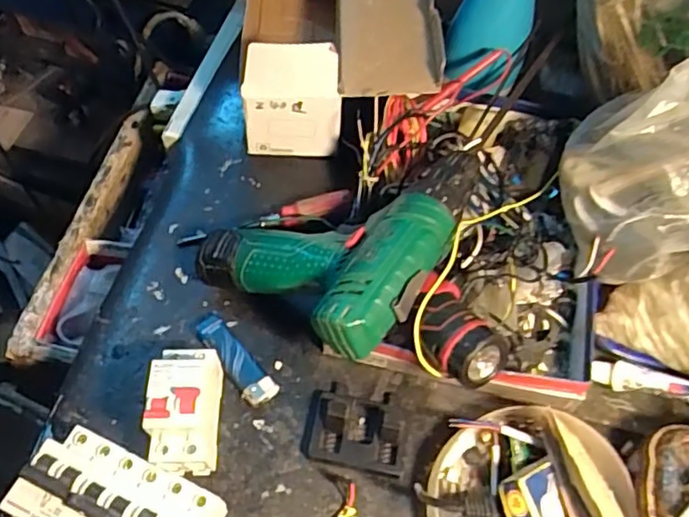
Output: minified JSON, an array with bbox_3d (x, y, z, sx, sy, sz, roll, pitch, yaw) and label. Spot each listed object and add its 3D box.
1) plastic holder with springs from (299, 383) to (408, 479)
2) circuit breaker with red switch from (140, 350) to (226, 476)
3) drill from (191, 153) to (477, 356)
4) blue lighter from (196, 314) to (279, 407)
[{"bbox_3d":[0.008,0.120,0.434,0.071,0.024,0.055,10,59,4],"label":"plastic holder with springs"},{"bbox_3d":[-0.105,0.105,0.415,0.044,0.070,0.077,3,59,1],"label":"circuit breaker with red switch"},{"bbox_3d":[0.007,-0.018,0.466,0.179,0.058,0.179,22,58,42],"label":"drill"},{"bbox_3d":[-0.085,0.076,0.464,0.024,0.013,0.084,-37,67,-21],"label":"blue lighter"}]

